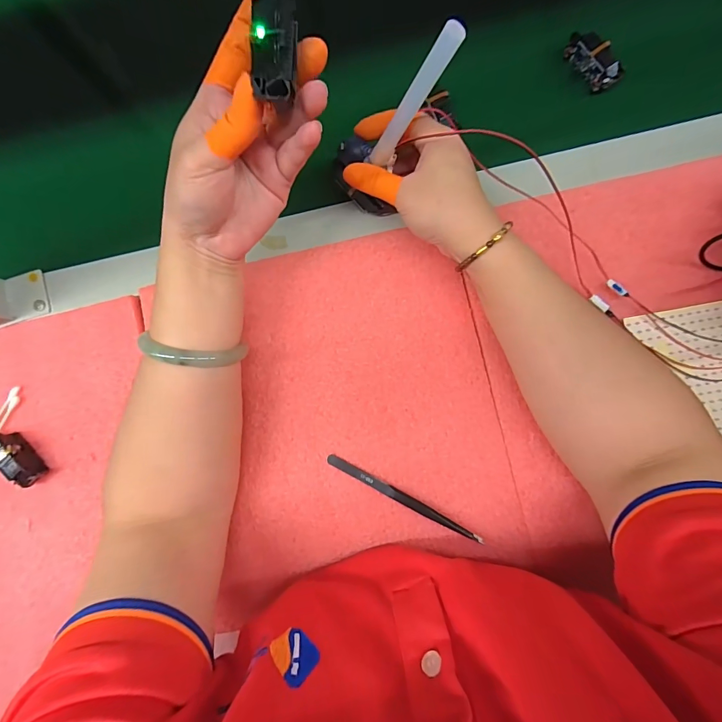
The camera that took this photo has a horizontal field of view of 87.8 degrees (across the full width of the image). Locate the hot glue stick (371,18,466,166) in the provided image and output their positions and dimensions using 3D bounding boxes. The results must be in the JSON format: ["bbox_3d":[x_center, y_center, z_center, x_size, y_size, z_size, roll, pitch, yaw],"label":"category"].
[{"bbox_3d":[0.030,-0.156,0.230,0.010,0.098,0.009,-14,84,-23],"label":"hot glue stick"}]

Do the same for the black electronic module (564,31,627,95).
[{"bbox_3d":[0.201,-0.259,0.323,0.018,0.023,0.055,-34,85,-1],"label":"black electronic module"}]

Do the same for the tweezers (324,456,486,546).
[{"bbox_3d":[0.034,0.109,0.296,0.133,0.009,0.008,28,87,4],"label":"tweezers"}]

